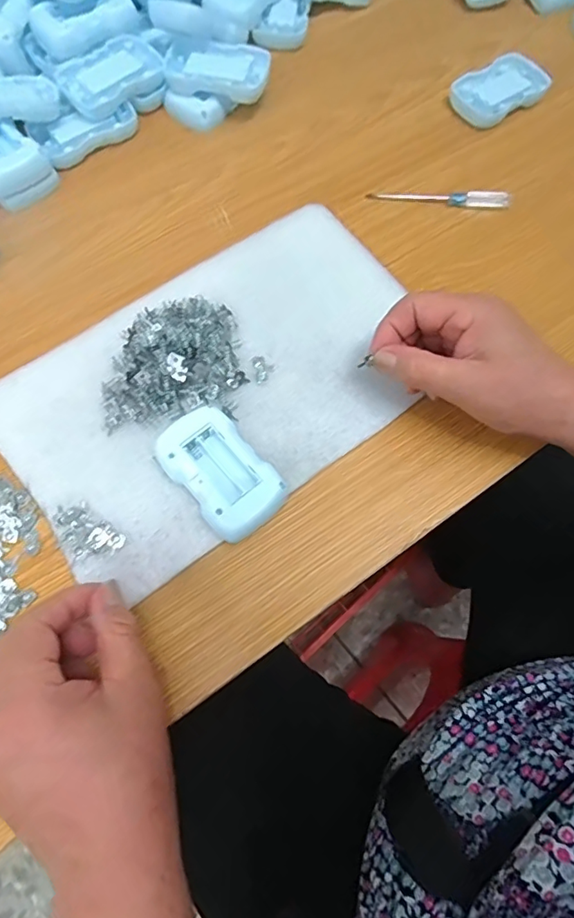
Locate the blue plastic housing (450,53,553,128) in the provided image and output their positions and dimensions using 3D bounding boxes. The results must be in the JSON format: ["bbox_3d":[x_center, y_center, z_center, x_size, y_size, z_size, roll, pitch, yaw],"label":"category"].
[{"bbox_3d":[0.196,-0.340,0.474,0.080,0.022,0.053,-27,72,-11],"label":"blue plastic housing"}]

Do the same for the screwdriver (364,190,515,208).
[{"bbox_3d":[0.129,-0.221,0.431,0.117,0.010,0.012,6,69,0],"label":"screwdriver"}]

